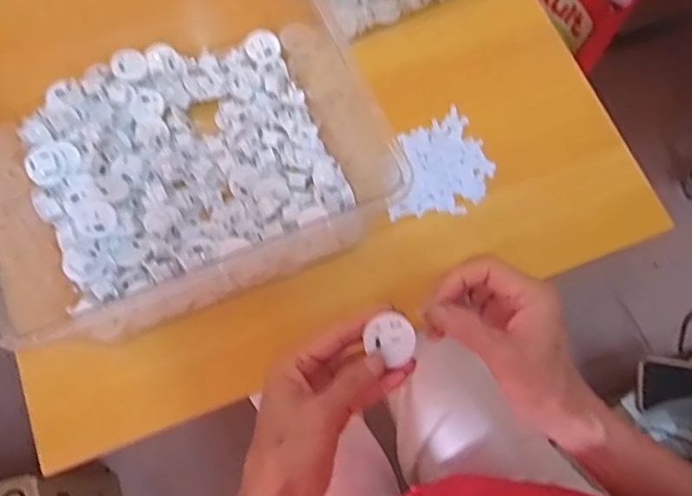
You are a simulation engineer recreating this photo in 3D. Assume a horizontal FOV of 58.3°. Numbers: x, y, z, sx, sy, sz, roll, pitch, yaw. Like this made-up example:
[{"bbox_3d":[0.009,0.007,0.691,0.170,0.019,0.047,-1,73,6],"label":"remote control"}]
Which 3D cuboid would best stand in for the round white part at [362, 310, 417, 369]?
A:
[{"bbox_3d":[0.030,0.058,0.394,0.028,0.007,0.031,-16,73,-8],"label":"round white part"}]

